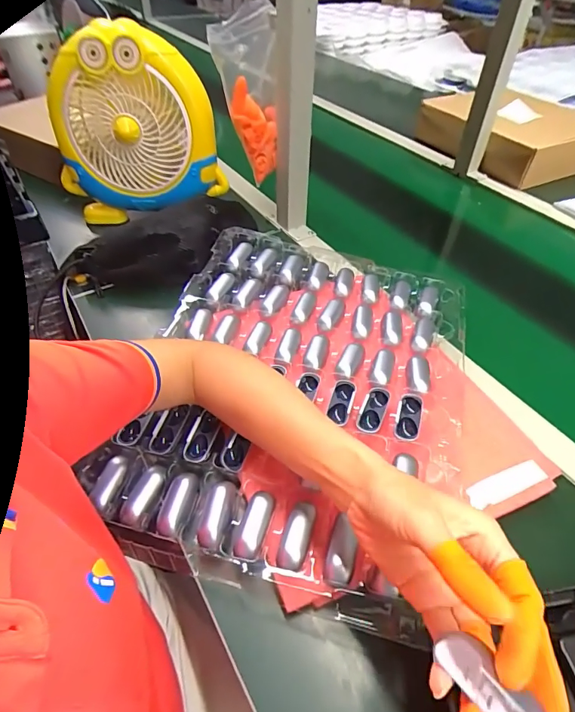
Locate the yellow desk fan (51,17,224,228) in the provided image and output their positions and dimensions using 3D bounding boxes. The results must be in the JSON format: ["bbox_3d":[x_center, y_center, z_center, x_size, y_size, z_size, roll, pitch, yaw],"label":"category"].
[{"bbox_3d":[-0.240,-0.344,0.662,0.261,0.250,0.079,8,47,6],"label":"yellow desk fan"}]

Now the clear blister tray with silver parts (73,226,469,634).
[{"bbox_3d":[0.023,0.022,0.475,0.363,0.042,0.440,12,48,10],"label":"clear blister tray with silver parts"}]

